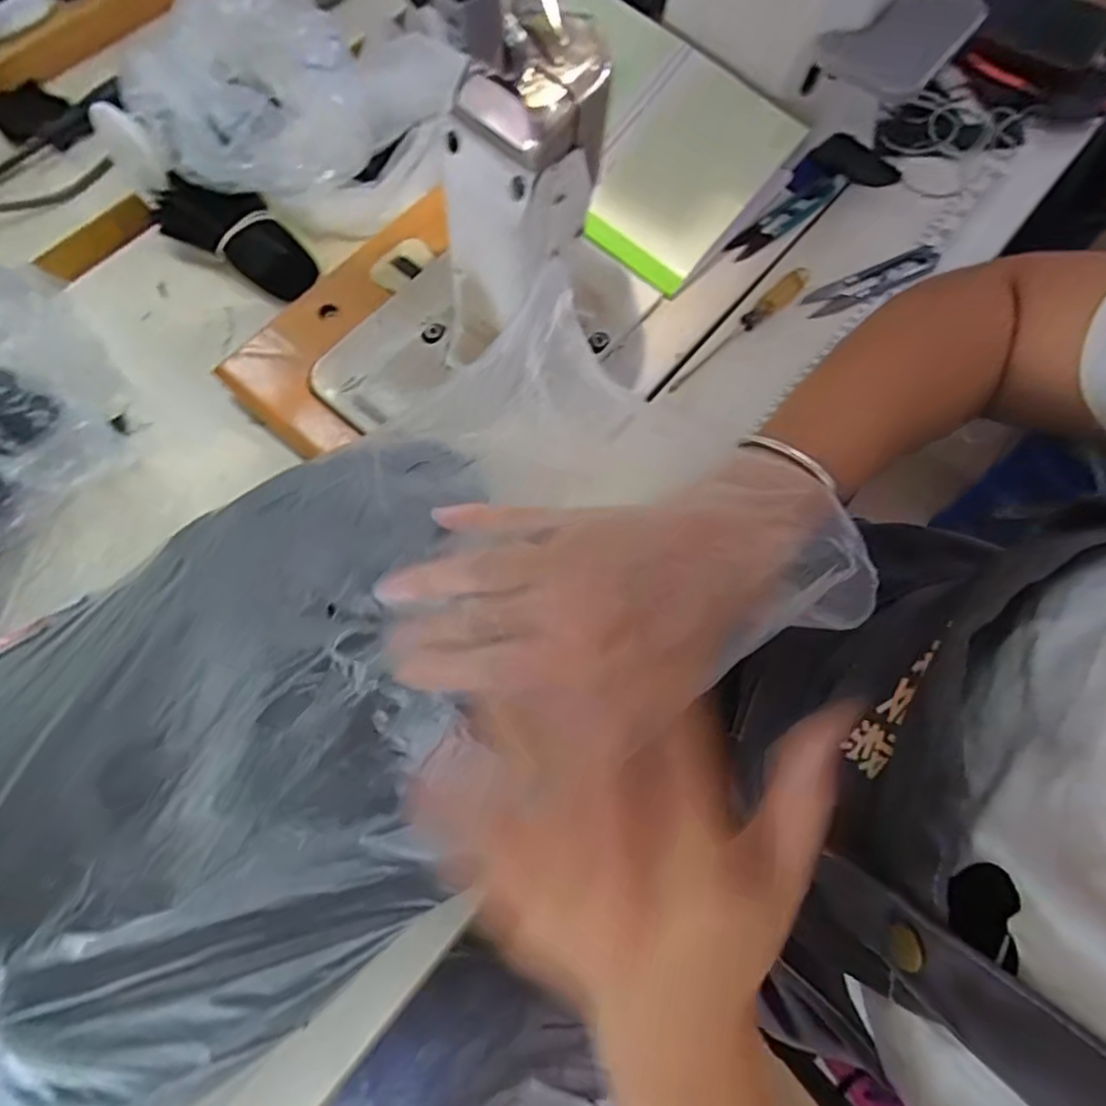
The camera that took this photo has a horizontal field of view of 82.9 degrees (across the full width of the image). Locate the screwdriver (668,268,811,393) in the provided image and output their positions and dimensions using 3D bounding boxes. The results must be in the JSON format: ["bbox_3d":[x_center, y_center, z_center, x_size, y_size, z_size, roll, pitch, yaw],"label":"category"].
[{"bbox_3d":[0.128,-0.153,0.426,0.130,0.017,0.015,-41,71,-14],"label":"screwdriver"}]

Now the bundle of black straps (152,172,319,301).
[{"bbox_3d":[-0.231,-0.239,0.457,0.129,0.047,0.052,28,71,14],"label":"bundle of black straps"}]

